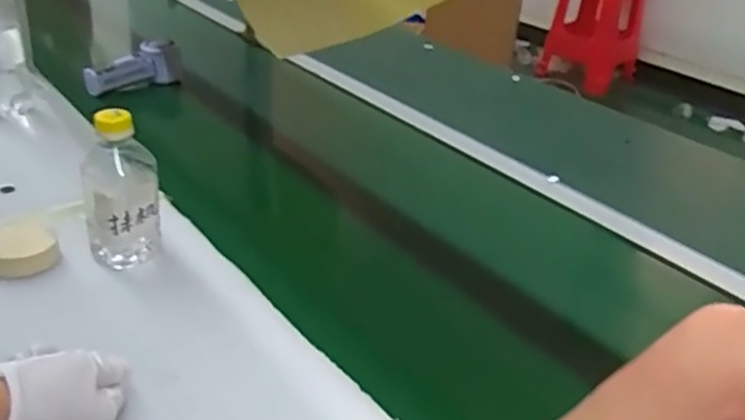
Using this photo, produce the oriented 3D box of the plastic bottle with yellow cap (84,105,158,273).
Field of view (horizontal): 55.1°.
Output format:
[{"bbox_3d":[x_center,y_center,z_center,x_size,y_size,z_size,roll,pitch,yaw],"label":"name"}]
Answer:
[{"bbox_3d":[-0.235,-0.020,0.666,0.062,0.157,0.071,-7,31,-21],"label":"plastic bottle with yellow cap"}]

